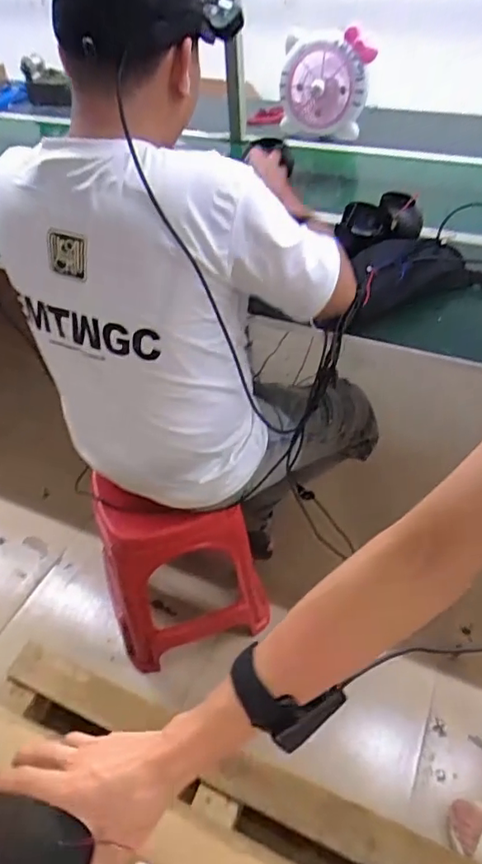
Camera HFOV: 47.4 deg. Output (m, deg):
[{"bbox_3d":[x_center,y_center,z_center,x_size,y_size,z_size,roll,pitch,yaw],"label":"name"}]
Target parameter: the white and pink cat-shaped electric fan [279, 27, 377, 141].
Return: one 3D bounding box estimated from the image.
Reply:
[{"bbox_3d":[0.226,-0.932,1.477,0.229,0.240,0.128,3,46,6],"label":"white and pink cat-shaped electric fan"}]

